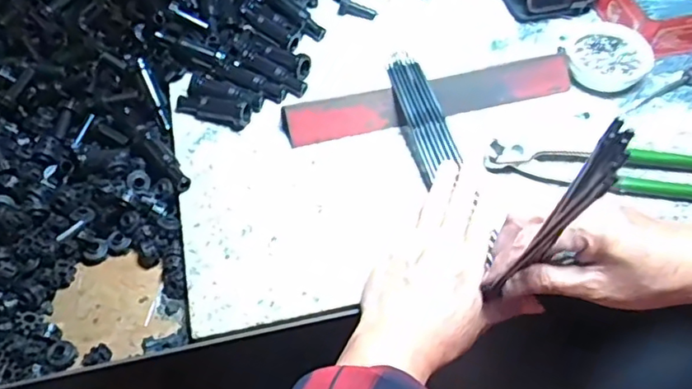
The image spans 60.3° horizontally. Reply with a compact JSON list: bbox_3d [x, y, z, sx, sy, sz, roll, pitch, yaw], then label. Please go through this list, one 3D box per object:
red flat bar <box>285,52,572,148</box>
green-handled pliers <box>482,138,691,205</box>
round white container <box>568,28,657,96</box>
[{"bbox_3d":[0.077,-0.086,0.530,0.262,0.021,0.032,-12,56,-8],"label":"red flat bar"},{"bbox_3d":[0.217,-0.021,0.491,0.200,0.016,0.044,6,56,4],"label":"green-handled pliers"},{"bbox_3d":[0.241,-0.129,0.554,0.071,0.025,0.071,0,55,0],"label":"round white container"}]

